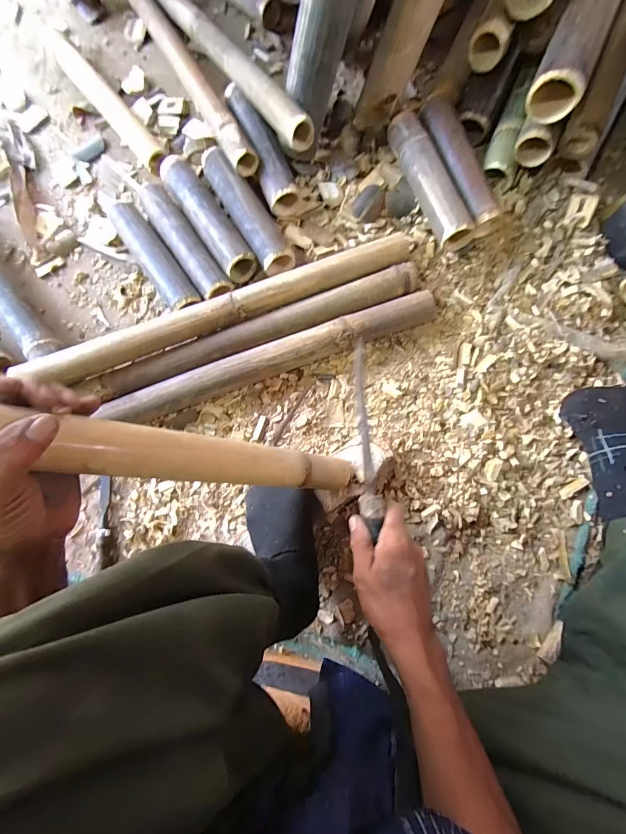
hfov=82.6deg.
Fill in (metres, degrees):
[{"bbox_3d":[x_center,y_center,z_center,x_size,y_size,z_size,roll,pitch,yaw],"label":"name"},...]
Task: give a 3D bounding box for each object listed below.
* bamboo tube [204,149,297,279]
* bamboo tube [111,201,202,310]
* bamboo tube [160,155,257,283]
[{"bbox_3d":[-0.117,-0.370,0.632,0.066,0.049,0.255,-31,81,-1],"label":"bamboo tube"},{"bbox_3d":[-0.286,-0.285,0.649,0.057,0.053,0.271,-37,81,-2],"label":"bamboo tube"},{"bbox_3d":[-0.194,-0.367,0.641,0.063,0.052,0.276,-33,81,-1],"label":"bamboo tube"}]

